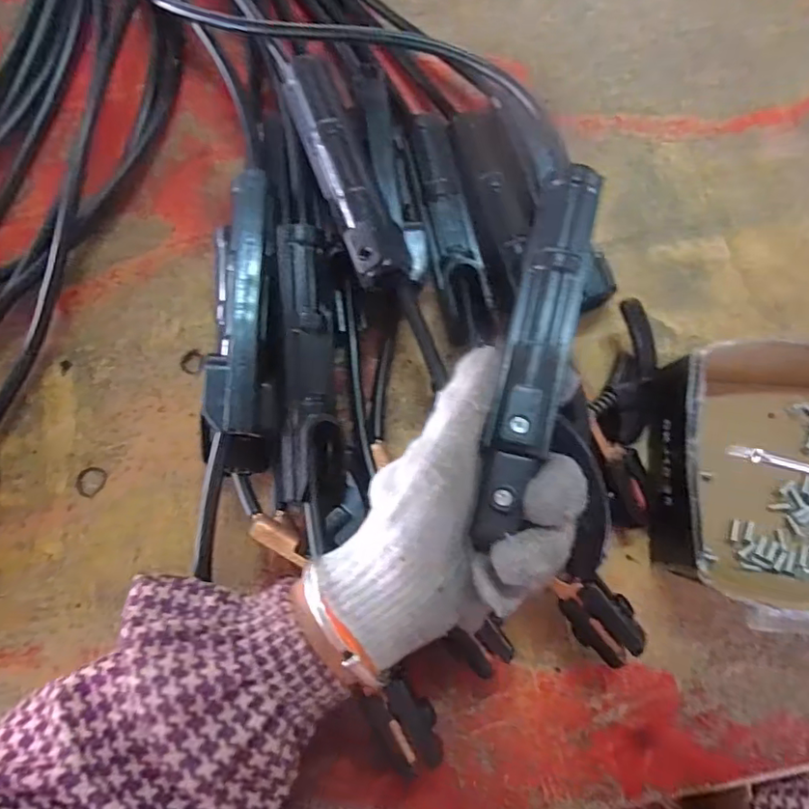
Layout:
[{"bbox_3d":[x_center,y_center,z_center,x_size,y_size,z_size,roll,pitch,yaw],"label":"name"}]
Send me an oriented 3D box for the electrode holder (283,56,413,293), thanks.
[{"bbox_3d":[-0.035,-0.142,0.347,0.035,0.041,0.154,-20,79,-3],"label":"electrode holder"}]

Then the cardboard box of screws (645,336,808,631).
[{"bbox_3d":[0.245,0.044,0.326,0.194,0.058,0.154,3,77,1],"label":"cardboard box of screws"}]

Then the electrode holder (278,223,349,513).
[{"bbox_3d":[-0.053,-0.024,0.321,0.032,0.029,0.157,-4,79,0],"label":"electrode holder"}]

